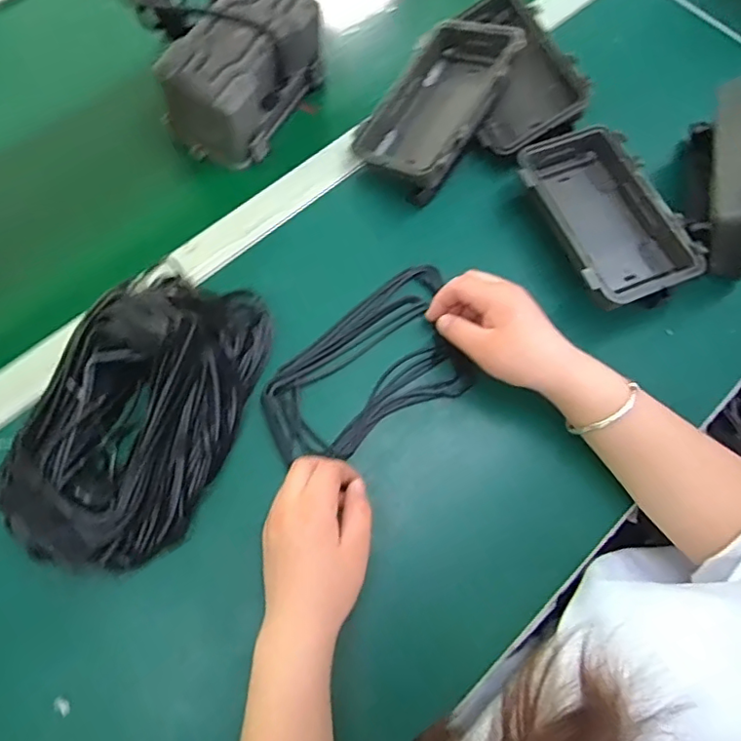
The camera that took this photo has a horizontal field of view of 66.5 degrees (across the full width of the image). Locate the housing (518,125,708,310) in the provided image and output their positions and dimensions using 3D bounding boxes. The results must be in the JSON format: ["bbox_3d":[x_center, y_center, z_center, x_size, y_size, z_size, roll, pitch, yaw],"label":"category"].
[{"bbox_3d":[0.210,-0.138,0.519,0.107,0.042,0.176,-21,70,-9],"label":"housing"}]

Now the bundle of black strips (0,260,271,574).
[{"bbox_3d":[-0.174,0.028,0.442,0.135,0.060,0.237,15,69,4],"label":"bundle of black strips"}]

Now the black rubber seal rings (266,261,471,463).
[{"bbox_3d":[0.003,0.000,0.488,0.203,0.016,0.114,-35,73,-14],"label":"black rubber seal rings"}]

